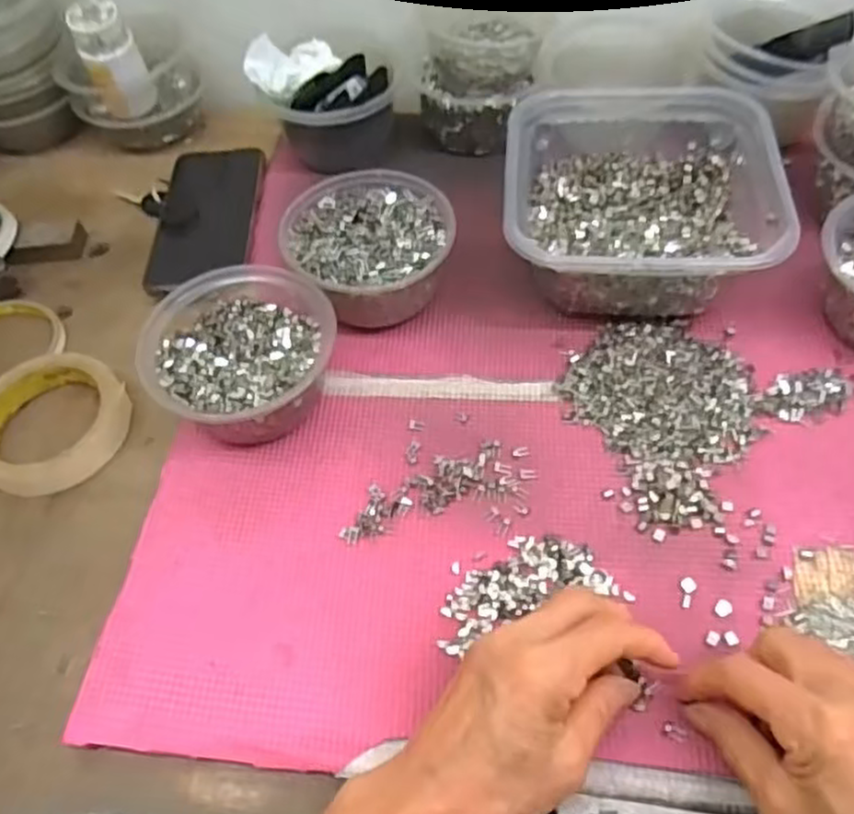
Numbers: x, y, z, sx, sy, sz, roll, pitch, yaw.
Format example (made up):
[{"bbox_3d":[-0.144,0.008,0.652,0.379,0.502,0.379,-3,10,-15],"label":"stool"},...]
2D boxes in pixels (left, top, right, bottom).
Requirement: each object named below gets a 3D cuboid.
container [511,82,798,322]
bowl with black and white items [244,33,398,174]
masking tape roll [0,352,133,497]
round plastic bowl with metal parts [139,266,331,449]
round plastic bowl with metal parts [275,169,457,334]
[{"bbox_3d":[0.142,-0.139,0.502,0.165,0.078,0.160,3,57,8],"label":"container"},{"bbox_3d":[-0.081,-0.245,0.594,0.104,0.084,0.089,-16,56,-5],"label":"bowl with black and white items"},{"bbox_3d":[-0.248,0.007,0.477,0.099,0.018,0.094,-2,56,4],"label":"masking tape roll"},{"bbox_3d":[-0.116,-0.030,0.460,0.109,0.060,0.113,-2,56,4],"label":"round plastic bowl with metal parts"},{"bbox_3d":[-0.039,-0.107,0.507,0.107,0.062,0.112,-2,56,4],"label":"round plastic bowl with metal parts"}]

